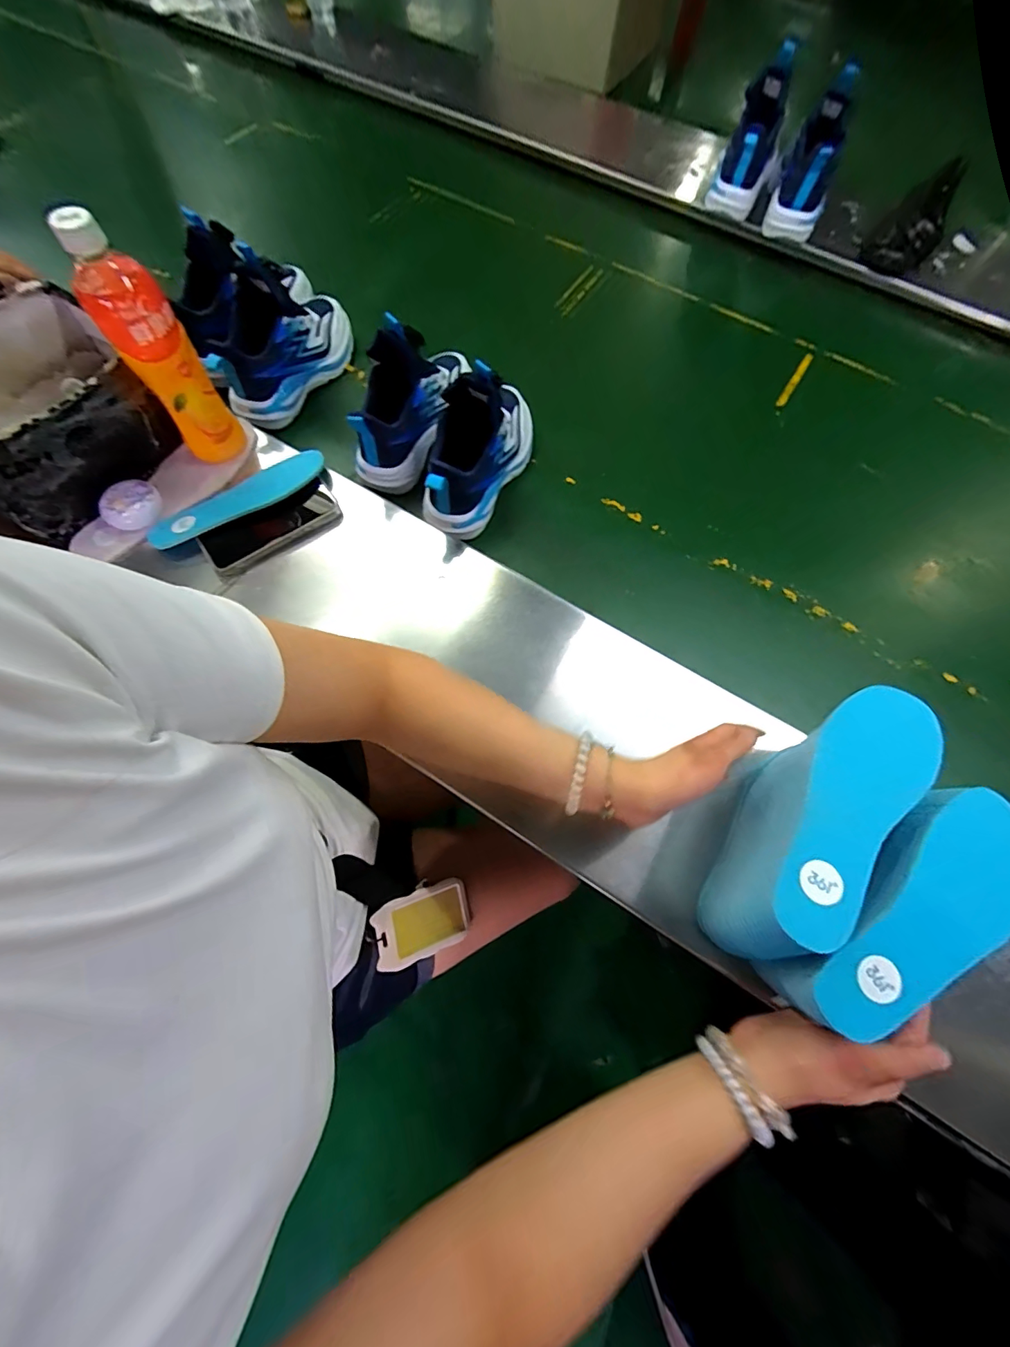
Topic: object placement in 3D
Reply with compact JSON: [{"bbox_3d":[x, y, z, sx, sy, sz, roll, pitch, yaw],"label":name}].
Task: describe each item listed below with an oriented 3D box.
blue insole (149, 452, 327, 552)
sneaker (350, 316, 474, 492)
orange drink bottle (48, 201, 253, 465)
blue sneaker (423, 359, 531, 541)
[{"bbox_3d":[-0.299,-0.197,0.522,0.203,0.014,0.062,-35,74,-12],"label":"blue insole"},{"bbox_3d":[-0.114,-0.343,0.547,0.072,0.130,0.218,18,70,6],"label":"sneaker"},{"bbox_3d":[-0.344,-0.317,0.460,0.064,0.211,0.056,-35,74,-12],"label":"orange drink bottle"},{"bbox_3d":[-0.029,-0.271,0.533,0.076,0.151,0.206,26,71,9],"label":"blue sneaker"}]

